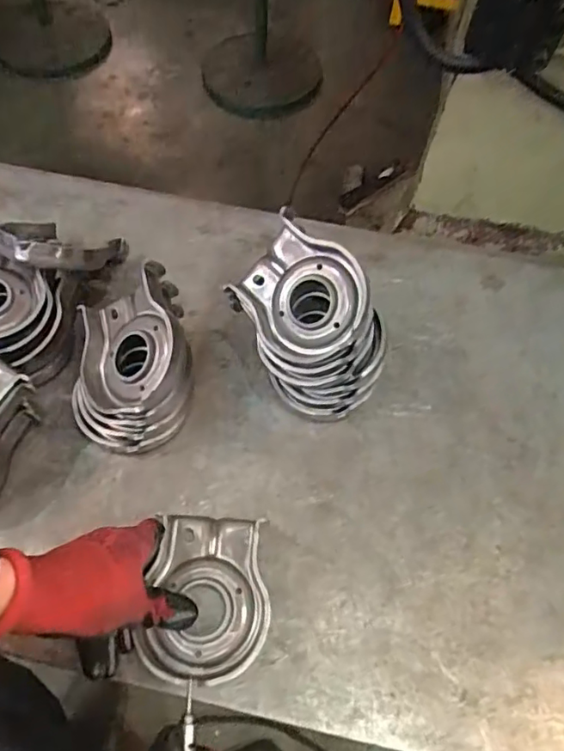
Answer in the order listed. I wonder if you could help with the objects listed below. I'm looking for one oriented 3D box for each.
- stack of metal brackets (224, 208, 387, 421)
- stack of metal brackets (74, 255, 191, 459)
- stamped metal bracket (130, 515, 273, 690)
[{"bbox_3d":[0.019,-0.041,0.513,0.092,0.126,0.151,-28,65,-18],"label":"stack of metal brackets"},{"bbox_3d":[-0.139,-0.011,0.505,0.107,0.098,0.140,-8,60,-8],"label":"stack of metal brackets"},{"bbox_3d":[-0.057,0.173,0.436,0.090,0.026,0.121,5,59,0],"label":"stamped metal bracket"}]

